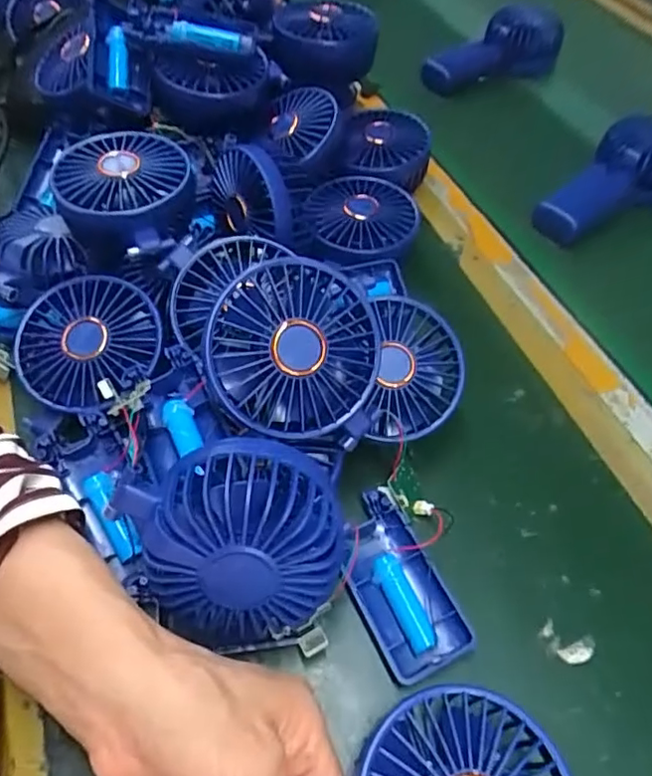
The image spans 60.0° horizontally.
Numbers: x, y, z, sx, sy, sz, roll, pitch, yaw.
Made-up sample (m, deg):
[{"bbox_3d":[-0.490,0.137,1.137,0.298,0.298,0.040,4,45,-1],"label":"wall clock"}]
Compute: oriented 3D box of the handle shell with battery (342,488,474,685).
[{"bbox_3d":[0.034,0.100,0.295,0.045,0.018,0.091,-20,58,-17],"label":"handle shell with battery"}]

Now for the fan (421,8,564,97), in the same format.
[{"bbox_3d":[0.184,-0.368,0.628,0.177,0.060,0.054,-19,59,-15],"label":"fan"}]

